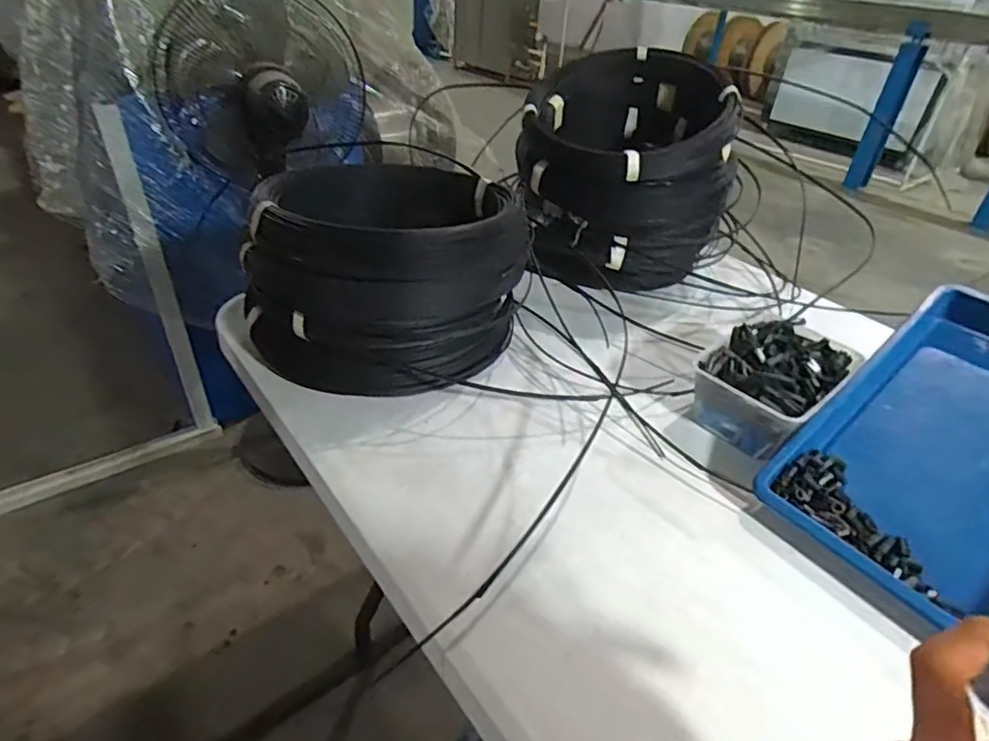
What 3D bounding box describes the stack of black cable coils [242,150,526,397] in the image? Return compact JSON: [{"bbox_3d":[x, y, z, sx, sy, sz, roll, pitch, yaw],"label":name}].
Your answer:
[{"bbox_3d":[-0.125,-0.115,0.653,0.294,0.194,0.216,-7,37,-16],"label":"stack of black cable coils"}]

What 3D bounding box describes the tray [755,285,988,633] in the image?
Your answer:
[{"bbox_3d":[0.427,0.067,0.502,0.330,0.050,0.231,-40,53,-14],"label":"tray"}]

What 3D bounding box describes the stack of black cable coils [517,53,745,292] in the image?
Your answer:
[{"bbox_3d":[0.181,-0.274,0.832,0.281,0.260,0.261,2,36,-4],"label":"stack of black cable coils"}]

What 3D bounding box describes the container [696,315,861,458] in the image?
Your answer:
[{"bbox_3d":[0.293,0.013,0.621,0.119,0.078,0.168,31,44,32],"label":"container"}]

